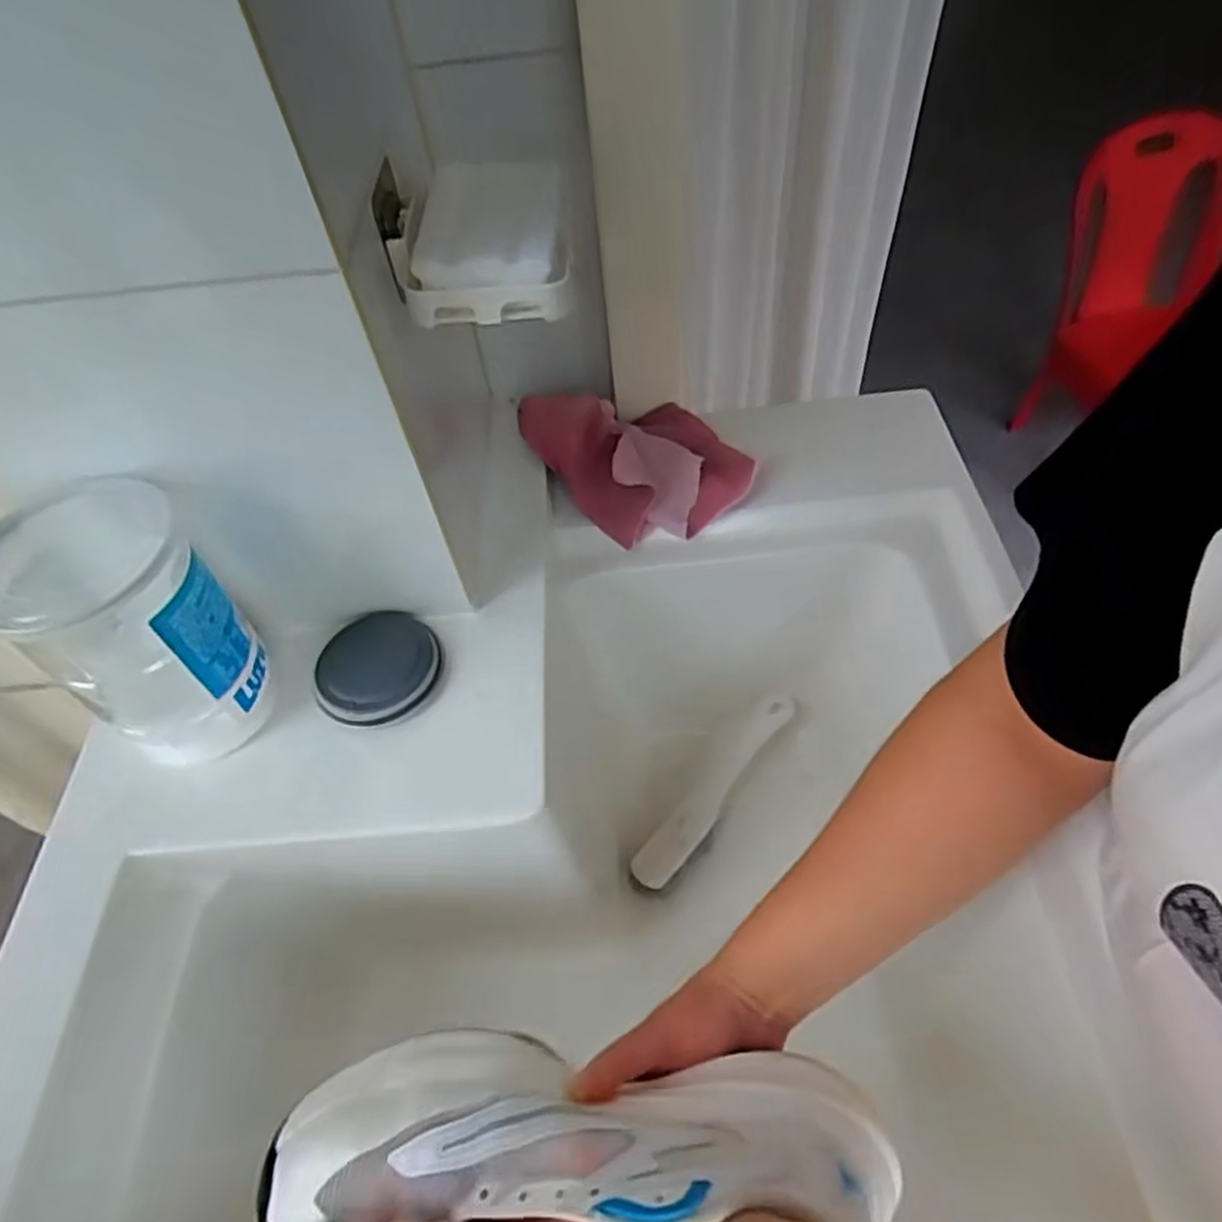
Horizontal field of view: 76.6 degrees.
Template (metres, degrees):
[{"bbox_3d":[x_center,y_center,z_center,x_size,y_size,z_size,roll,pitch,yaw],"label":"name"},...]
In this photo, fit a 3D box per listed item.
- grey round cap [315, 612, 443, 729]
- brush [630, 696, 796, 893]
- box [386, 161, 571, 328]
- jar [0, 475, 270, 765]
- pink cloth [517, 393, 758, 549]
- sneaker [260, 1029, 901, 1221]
[{"bbox_3d":[-0.149,0.034,0.499,0.076,0.014,0.083,-3,53,4],"label":"grey round cap"},{"bbox_3d":[0.093,0.157,0.671,0.035,0.024,0.201,35,77,27],"label":"brush"},{"bbox_3d":[-0.068,-0.198,0.411,0.086,0.033,0.113,-6,53,1],"label":"box"},{"bbox_3d":[-0.268,0.009,0.450,0.096,0.158,0.106,-28,56,-15],"label":"jar"},{"bbox_3d":[0.023,-0.127,0.620,0.126,0.040,0.160,-40,81,-14],"label":"pink cloth"},{"bbox_3d":[-0.007,0.241,0.338,0.284,0.087,0.107,1,53,-4],"label":"sneaker"}]

